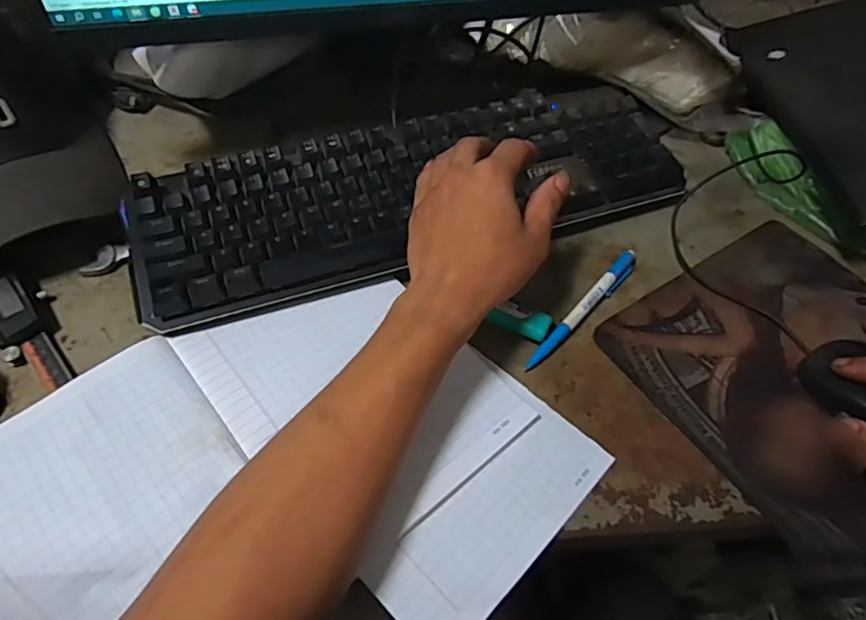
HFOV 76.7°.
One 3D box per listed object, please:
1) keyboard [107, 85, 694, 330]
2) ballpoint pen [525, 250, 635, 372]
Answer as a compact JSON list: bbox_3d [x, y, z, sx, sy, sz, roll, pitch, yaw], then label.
[{"bbox_3d":[-0.010,-0.099,0.434,0.423,0.031,0.138,-18,60,-15],"label":"keyboard"},{"bbox_3d":[0.113,-0.002,0.401,0.013,0.007,0.136,38,63,19],"label":"ballpoint pen"}]

